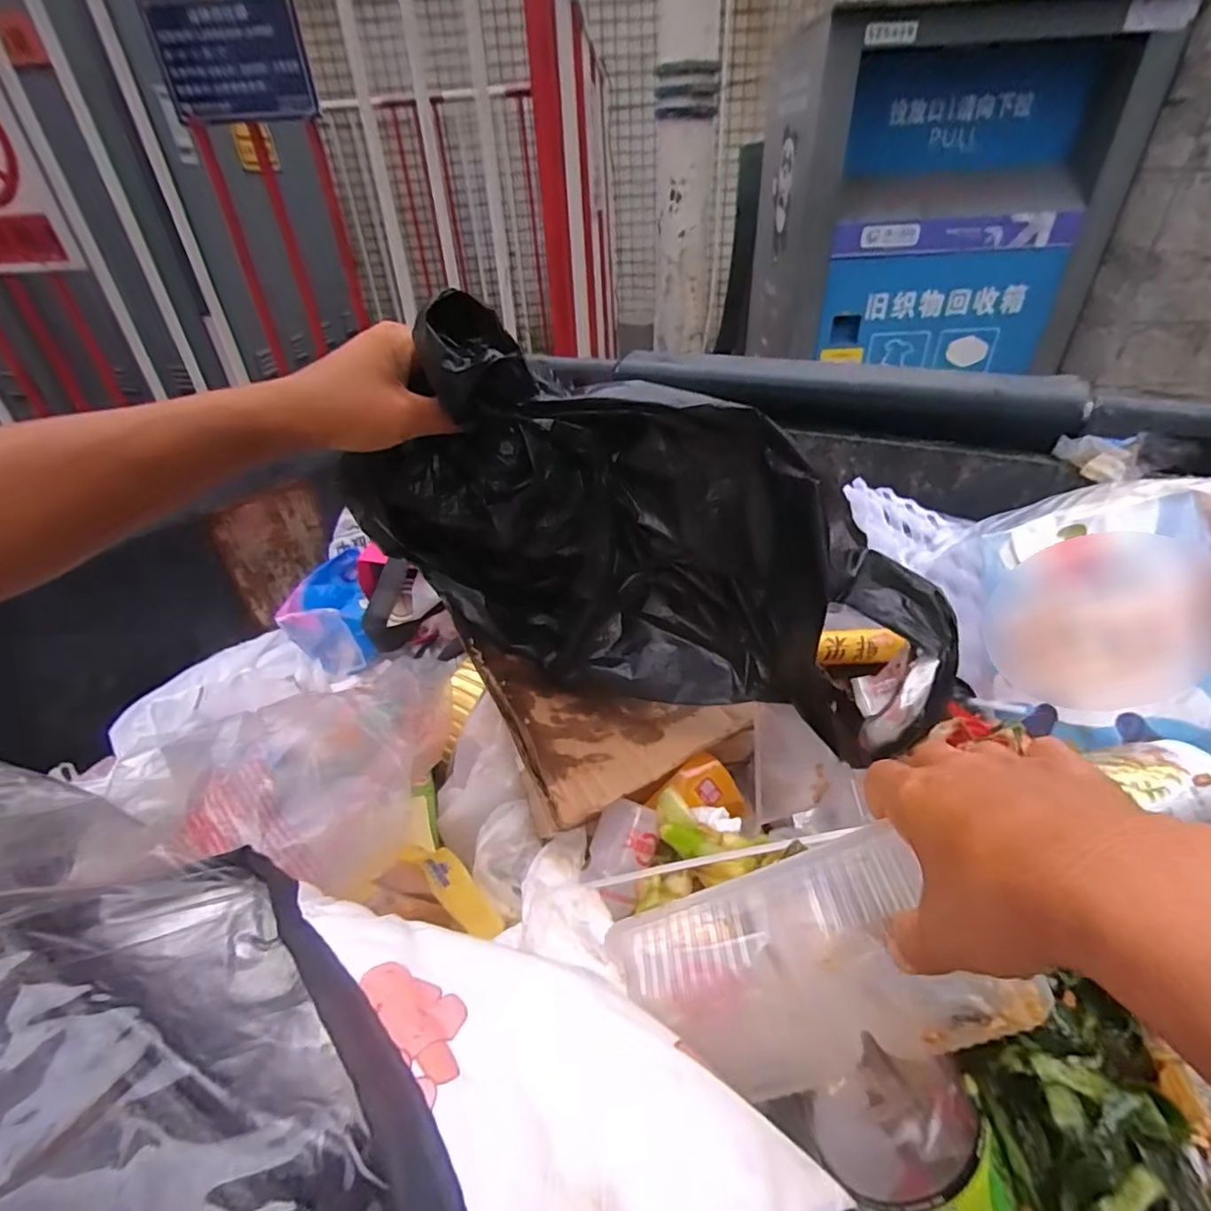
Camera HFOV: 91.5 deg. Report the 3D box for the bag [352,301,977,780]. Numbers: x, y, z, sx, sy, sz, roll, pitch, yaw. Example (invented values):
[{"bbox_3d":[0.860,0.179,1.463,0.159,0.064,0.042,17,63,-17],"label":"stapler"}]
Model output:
[{"bbox_3d":[0.022,-0.043,0.362,0.363,0.236,0.066,3,36,10],"label":"bag"}]

